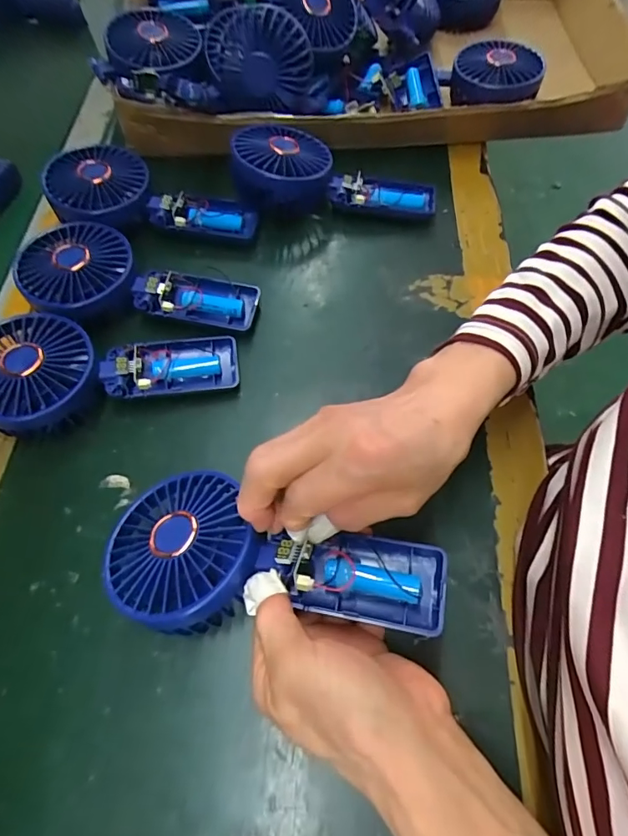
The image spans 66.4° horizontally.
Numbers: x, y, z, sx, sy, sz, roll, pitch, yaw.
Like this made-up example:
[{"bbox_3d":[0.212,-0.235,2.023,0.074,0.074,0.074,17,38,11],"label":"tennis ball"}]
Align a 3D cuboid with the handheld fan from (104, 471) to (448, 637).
[{"bbox_3d":[-0.023,0.075,0.254,0.178,0.028,0.081,7,62,5],"label":"handheld fan"}]

